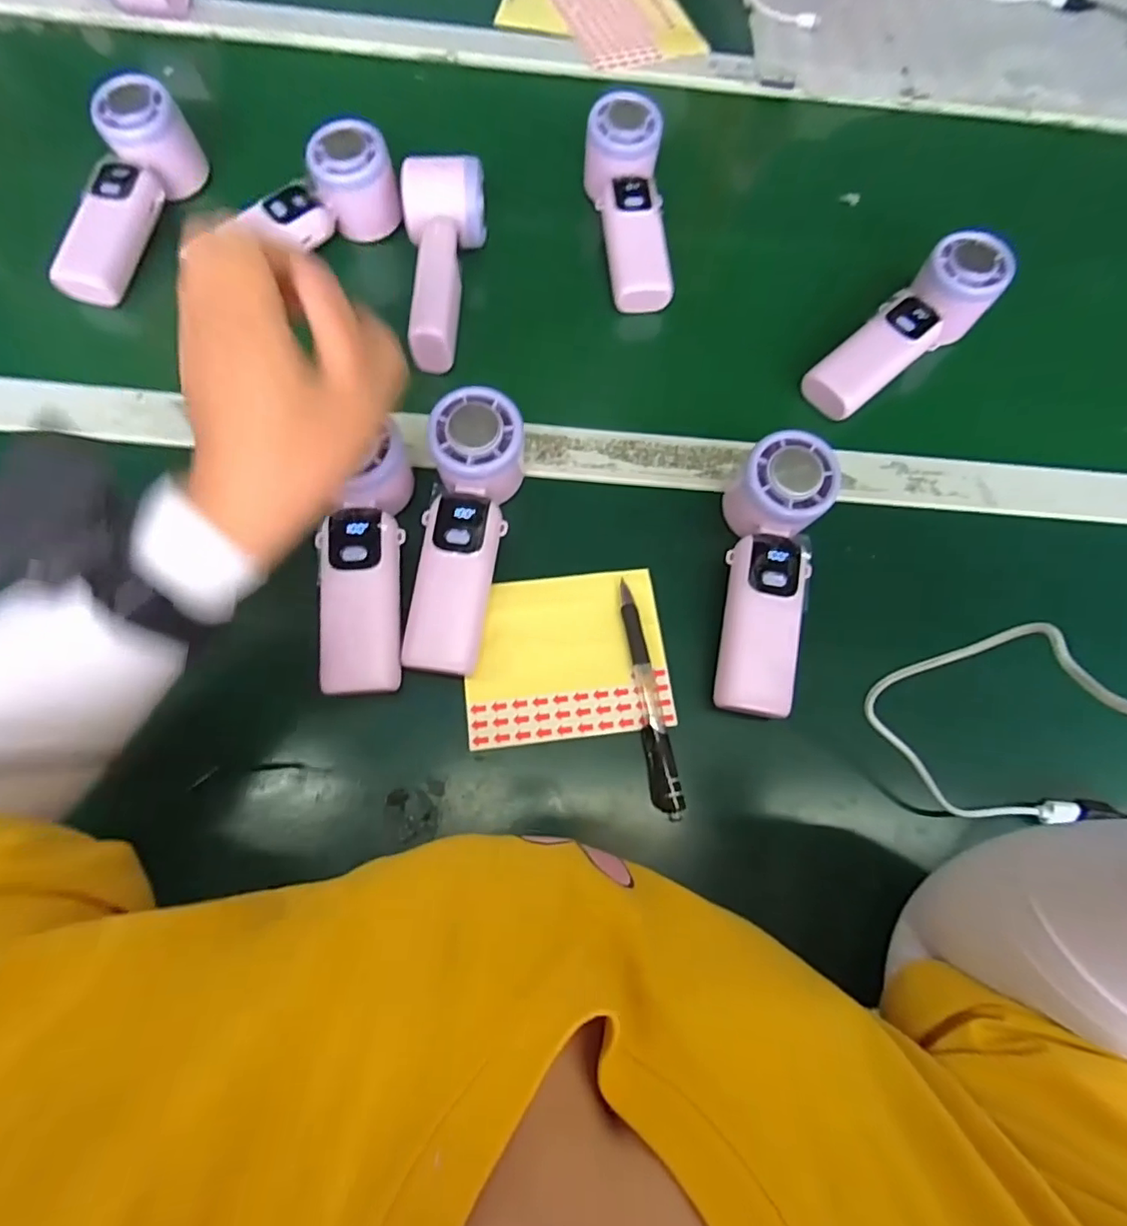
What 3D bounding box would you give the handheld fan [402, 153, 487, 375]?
[{"bbox_3d":[-0.086,-0.249,0.421,0.057,0.051,0.144,-1,70,-3],"label":"handheld fan"}]

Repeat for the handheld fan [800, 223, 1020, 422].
[{"bbox_3d":[0.252,-0.206,0.427,0.166,0.048,0.056,-42,77,-16],"label":"handheld fan"}]

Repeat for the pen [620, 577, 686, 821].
[{"bbox_3d":[0.050,0.047,0.347,0.014,0.011,0.138,-7,71,-5],"label":"pen"}]

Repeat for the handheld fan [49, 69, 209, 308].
[{"bbox_3d":[-0.328,-0.309,0.448,0.057,0.064,0.171,18,85,4],"label":"handheld fan"}]

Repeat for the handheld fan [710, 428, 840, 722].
[{"bbox_3d":[0.121,-0.023,0.359,0.056,0.050,0.167,11,84,1],"label":"handheld fan"}]

